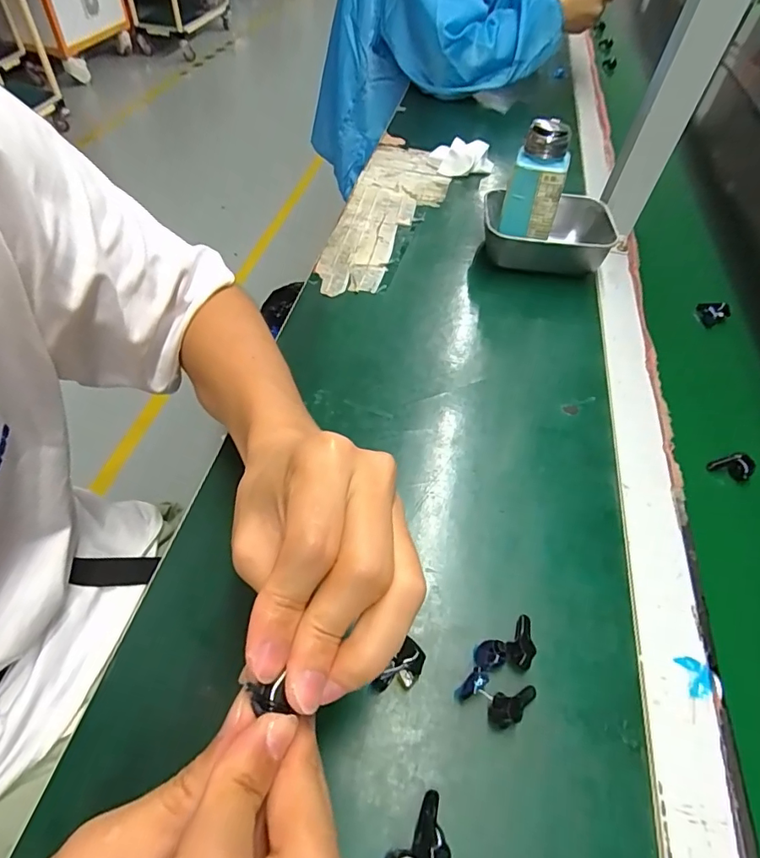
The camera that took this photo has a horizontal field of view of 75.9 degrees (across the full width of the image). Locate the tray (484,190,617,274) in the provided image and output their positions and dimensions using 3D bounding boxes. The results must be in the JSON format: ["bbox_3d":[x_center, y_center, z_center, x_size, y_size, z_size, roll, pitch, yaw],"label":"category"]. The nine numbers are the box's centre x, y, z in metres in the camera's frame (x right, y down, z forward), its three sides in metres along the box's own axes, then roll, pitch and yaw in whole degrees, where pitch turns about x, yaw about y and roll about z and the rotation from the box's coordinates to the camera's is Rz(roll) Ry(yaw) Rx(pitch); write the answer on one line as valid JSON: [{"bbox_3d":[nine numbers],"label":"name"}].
[{"bbox_3d":[0.179,-0.208,0.528,0.140,0.054,0.108,9,52,2],"label":"tray"}]

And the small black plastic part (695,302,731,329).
[{"bbox_3d":[0.341,-0.119,0.501,0.029,0.024,0.013,34,56,20],"label":"small black plastic part"}]

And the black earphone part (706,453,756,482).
[{"bbox_3d":[0.273,0.028,0.378,0.028,0.019,0.011,25,54,14],"label":"black earphone part"}]

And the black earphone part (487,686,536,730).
[{"bbox_3d":[0.074,0.151,0.265,0.029,0.008,0.016,-7,53,-10],"label":"black earphone part"}]

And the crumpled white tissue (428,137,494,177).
[{"bbox_3d":[0.113,-0.377,0.675,0.089,0.035,0.063,14,52,6],"label":"crumpled white tissue"}]

